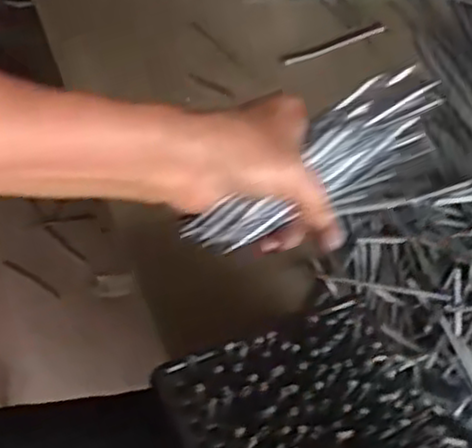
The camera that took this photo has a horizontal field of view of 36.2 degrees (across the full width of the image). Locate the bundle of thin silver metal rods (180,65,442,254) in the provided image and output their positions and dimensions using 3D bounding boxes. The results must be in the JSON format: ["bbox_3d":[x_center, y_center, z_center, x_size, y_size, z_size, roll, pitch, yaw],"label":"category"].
[{"bbox_3d":[0.049,-0.034,0.430,0.172,0.043,0.042,-32,68,-2],"label":"bundle of thin silver metal rods"}]

